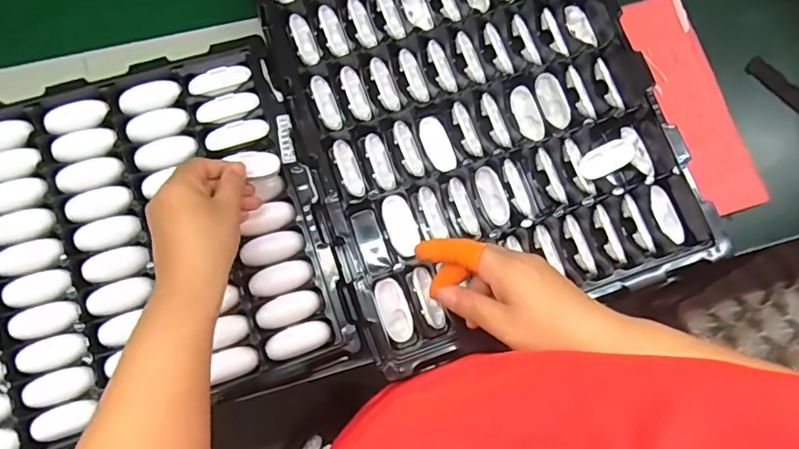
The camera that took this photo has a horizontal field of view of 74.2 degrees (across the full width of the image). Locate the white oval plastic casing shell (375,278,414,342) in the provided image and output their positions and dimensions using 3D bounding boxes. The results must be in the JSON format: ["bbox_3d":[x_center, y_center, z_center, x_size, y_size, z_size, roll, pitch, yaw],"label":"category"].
[{"bbox_3d":[-0.004,0.079,0.491,0.027,0.013,0.058,-20,81,-10],"label":"white oval plastic casing shell"}]

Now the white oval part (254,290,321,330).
[{"bbox_3d":[-0.106,0.082,0.508,0.060,0.008,0.029,-17,81,-10],"label":"white oval part"}]

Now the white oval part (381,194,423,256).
[{"bbox_3d":[0.001,0.000,0.505,0.029,0.007,0.058,-19,81,-10],"label":"white oval part"}]

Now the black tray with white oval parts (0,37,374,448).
[{"bbox_3d":[-0.302,0.031,0.495,0.464,0.041,0.338,-16,81,-9],"label":"black tray with white oval parts"}]

